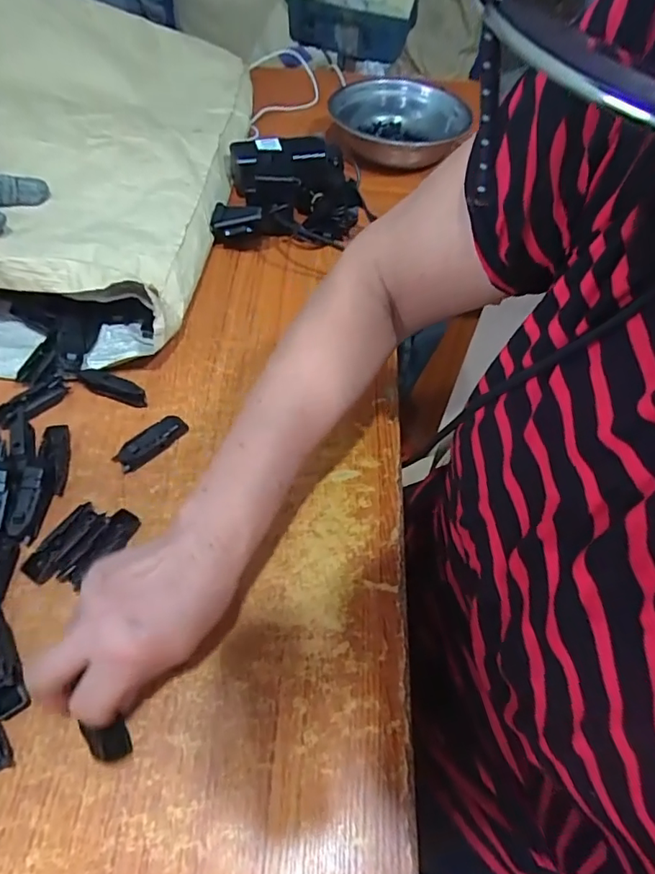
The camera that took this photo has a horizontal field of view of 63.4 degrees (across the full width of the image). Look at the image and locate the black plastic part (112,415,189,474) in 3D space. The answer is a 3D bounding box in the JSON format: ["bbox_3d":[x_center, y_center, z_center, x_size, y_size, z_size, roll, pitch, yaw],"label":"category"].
[{"bbox_3d":[-0.156,0.004,0.469,0.024,0.017,0.066,40,60,22],"label":"black plastic part"}]

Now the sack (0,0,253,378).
[{"bbox_3d":[-0.388,-0.376,0.670,0.513,0.108,0.685,2,54,-4],"label":"sack"}]

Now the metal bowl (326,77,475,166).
[{"bbox_3d":[0.103,-0.473,0.796,0.195,0.065,0.195,2,54,-3],"label":"metal bowl"}]

